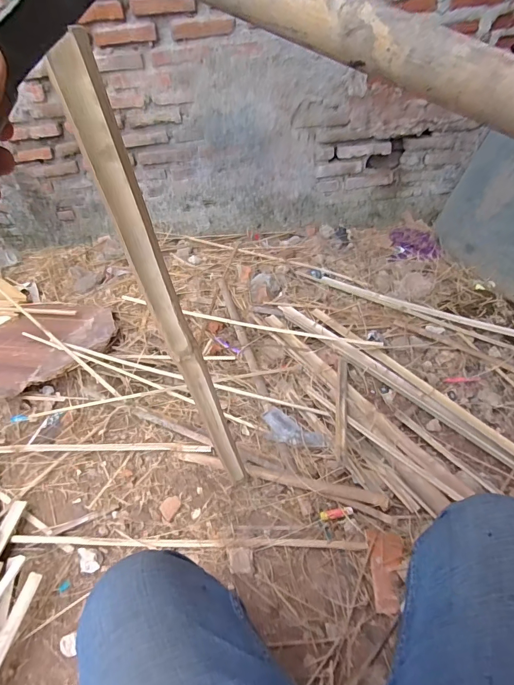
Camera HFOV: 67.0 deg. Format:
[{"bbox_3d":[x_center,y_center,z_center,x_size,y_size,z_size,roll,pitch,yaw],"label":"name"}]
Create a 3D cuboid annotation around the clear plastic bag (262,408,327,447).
[{"bbox_3d":[0.093,0.241,1.037,0.183,0.031,0.075,23,52,26],"label":"clear plastic bag"}]

